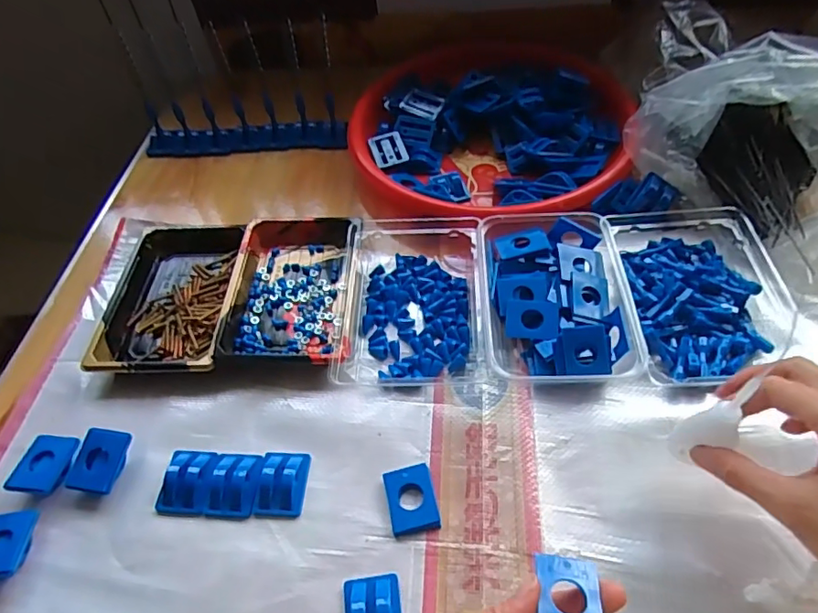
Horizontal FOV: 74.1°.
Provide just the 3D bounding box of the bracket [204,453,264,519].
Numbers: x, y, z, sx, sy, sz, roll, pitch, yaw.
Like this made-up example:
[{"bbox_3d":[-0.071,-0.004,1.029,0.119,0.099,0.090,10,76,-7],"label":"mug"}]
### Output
[{"bbox_3d":[-0.122,0.122,0.379,0.035,0.011,0.044,0,52,6],"label":"bracket"}]

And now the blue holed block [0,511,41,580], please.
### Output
[{"bbox_3d":[-0.269,0.160,0.359,0.032,0.016,0.042,-4,52,3],"label":"blue holed block"}]

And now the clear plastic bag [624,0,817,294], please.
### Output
[{"bbox_3d":[0.314,-0.160,0.483,0.154,0.104,0.274,-32,55,-18],"label":"clear plastic bag"}]

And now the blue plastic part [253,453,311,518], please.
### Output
[{"bbox_3d":[-0.089,0.121,0.378,0.033,0.012,0.044,0,52,6],"label":"blue plastic part"}]

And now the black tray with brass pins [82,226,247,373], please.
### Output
[{"bbox_3d":[-0.210,-0.013,0.486,0.107,0.018,0.166,-4,52,3],"label":"black tray with brass pins"}]

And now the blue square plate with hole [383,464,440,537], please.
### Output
[{"bbox_3d":[0.002,0.131,0.369,0.032,0.006,0.044,-12,52,-3],"label":"blue square plate with hole"}]

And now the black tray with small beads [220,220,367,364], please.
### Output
[{"bbox_3d":[-0.100,-0.019,0.478,0.109,0.024,0.167,-3,52,3],"label":"black tray with small beads"}]

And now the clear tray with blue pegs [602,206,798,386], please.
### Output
[{"bbox_3d":[0.237,-0.017,0.441,0.131,0.034,0.183,-3,52,4],"label":"clear tray with blue pegs"}]

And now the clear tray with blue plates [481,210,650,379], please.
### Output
[{"bbox_3d":[0.116,-0.009,0.443,0.110,0.036,0.156,-3,52,4],"label":"clear tray with blue plates"}]

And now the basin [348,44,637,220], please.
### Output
[{"bbox_3d":[0.082,-0.194,0.577,0.287,0.054,0.273,8,53,12],"label":"basin"}]

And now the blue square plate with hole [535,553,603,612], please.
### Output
[{"bbox_3d":[0.080,0.144,0.269,0.030,0.005,0.041,5,39,7],"label":"blue square plate with hole"}]

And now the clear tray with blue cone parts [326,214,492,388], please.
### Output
[{"bbox_3d":[0.002,-0.021,0.469,0.118,0.027,0.188,-3,52,4],"label":"clear tray with blue cone parts"}]

